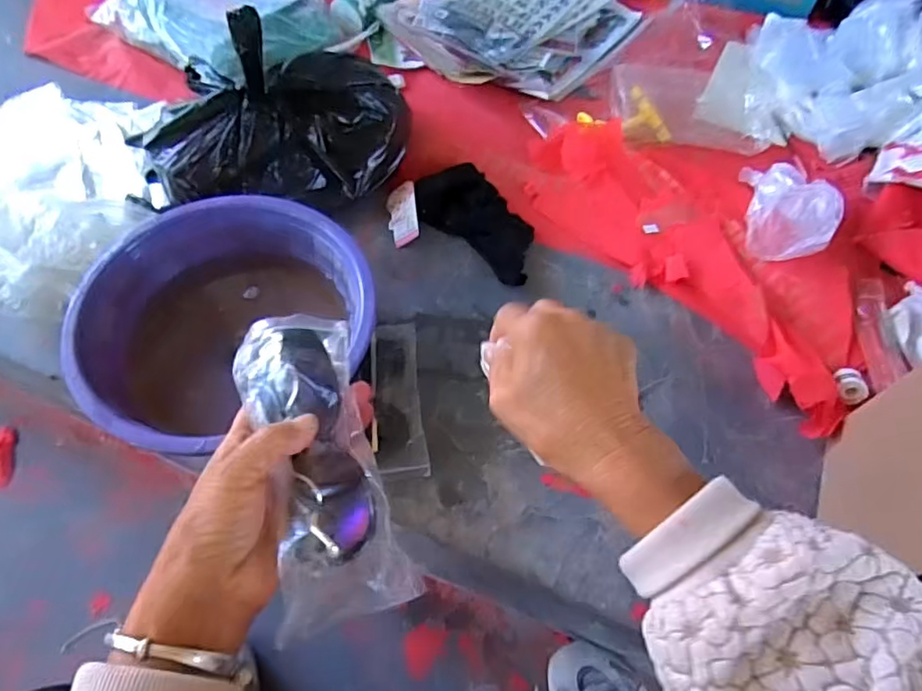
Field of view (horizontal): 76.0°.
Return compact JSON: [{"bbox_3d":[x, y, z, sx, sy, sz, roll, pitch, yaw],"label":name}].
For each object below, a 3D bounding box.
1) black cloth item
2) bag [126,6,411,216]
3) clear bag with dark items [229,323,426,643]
[{"bbox_3d":[0.024,-0.164,0.767,0.199,0.031,0.095,37,66,17],"label":"black cloth item"},{"bbox_3d":[-0.219,-0.281,0.709,0.313,0.240,0.191,-39,69,-21],"label":"bag"},{"bbox_3d":[-0.081,0.061,0.334,0.066,0.029,0.177,-15,64,-10],"label":"clear bag with dark items"}]

